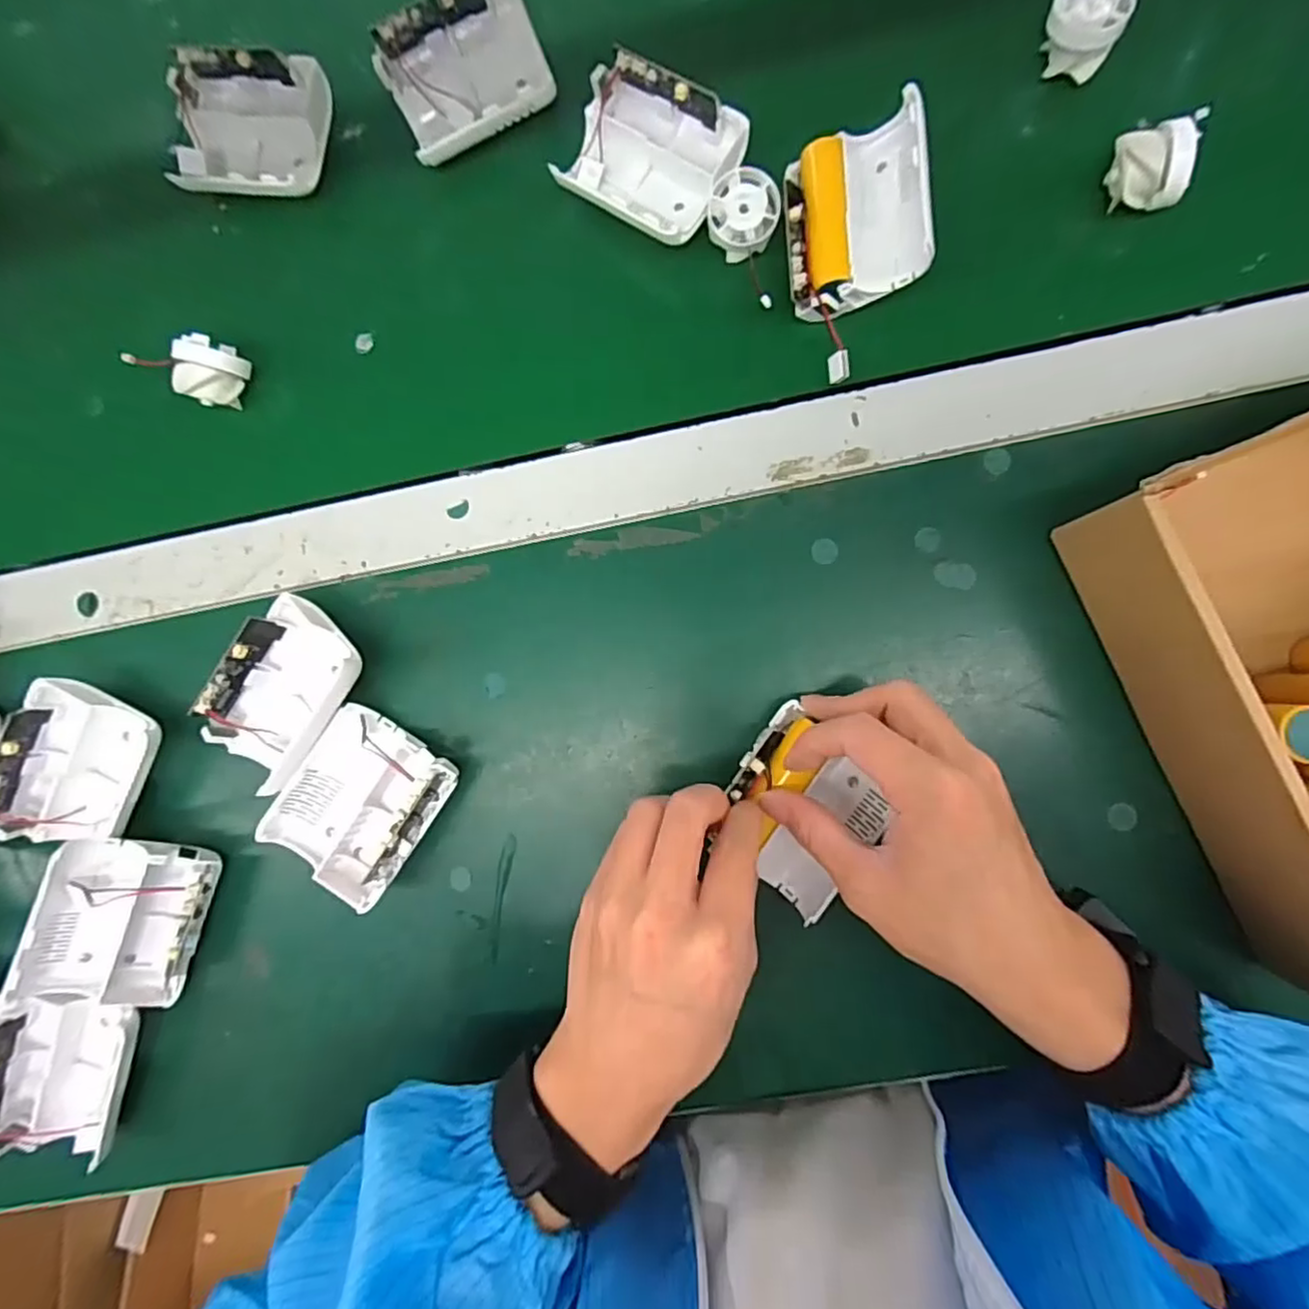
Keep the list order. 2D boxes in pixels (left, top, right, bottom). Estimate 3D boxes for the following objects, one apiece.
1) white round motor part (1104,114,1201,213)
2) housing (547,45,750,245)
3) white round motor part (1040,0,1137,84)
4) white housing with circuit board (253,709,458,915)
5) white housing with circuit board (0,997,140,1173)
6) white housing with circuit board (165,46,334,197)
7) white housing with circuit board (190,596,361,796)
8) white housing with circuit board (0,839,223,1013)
[{"bbox_3d":[0.235,-0.230,0.313,0.026,0.036,0.030,-1,87,5],"label":"white round motor part"},{"bbox_3d":[-0.004,-0.249,0.333,0.081,0.037,0.070,29,90,6],"label":"housing"},{"bbox_3d":[0.208,-0.305,0.319,0.035,0.029,0.028,26,90,6],"label":"white round motor part"},{"bbox_3d":[-0.145,0.075,0.327,0.068,0.034,0.080,34,91,6],"label":"white housing with circuit board"},{"bbox_3d":[-0.299,0.214,0.333,0.068,0.037,0.081,13,89,5],"label":"white housing with circuit board"},{"bbox_3d":[-0.217,-0.282,0.355,0.083,0.036,0.075,9,89,4],"label":"white housing with circuit board"},{"bbox_3d":[-0.188,0.018,0.333,0.065,0.033,0.084,36,91,4],"label":"white housing with circuit board"},{"bbox_3d":[-0.265,0.136,0.325,0.041,0.068,0.085,20,91,38],"label":"white housing with circuit board"}]

